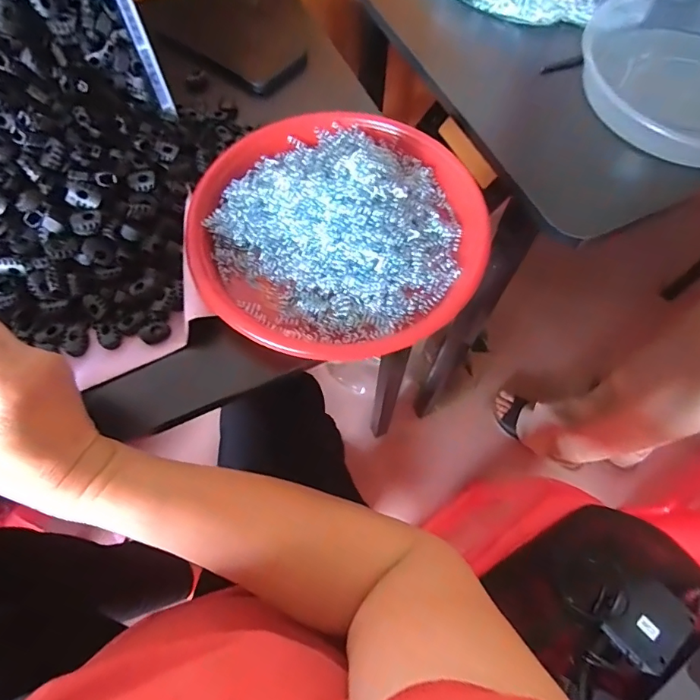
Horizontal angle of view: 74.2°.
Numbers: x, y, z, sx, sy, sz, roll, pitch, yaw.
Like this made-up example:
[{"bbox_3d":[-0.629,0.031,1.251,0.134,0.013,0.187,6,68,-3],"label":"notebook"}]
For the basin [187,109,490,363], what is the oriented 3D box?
[{"bbox_3d":[-0.009,-0.108,0.377,0.228,0.047,0.240,0,66,-1],"label":"basin"}]

